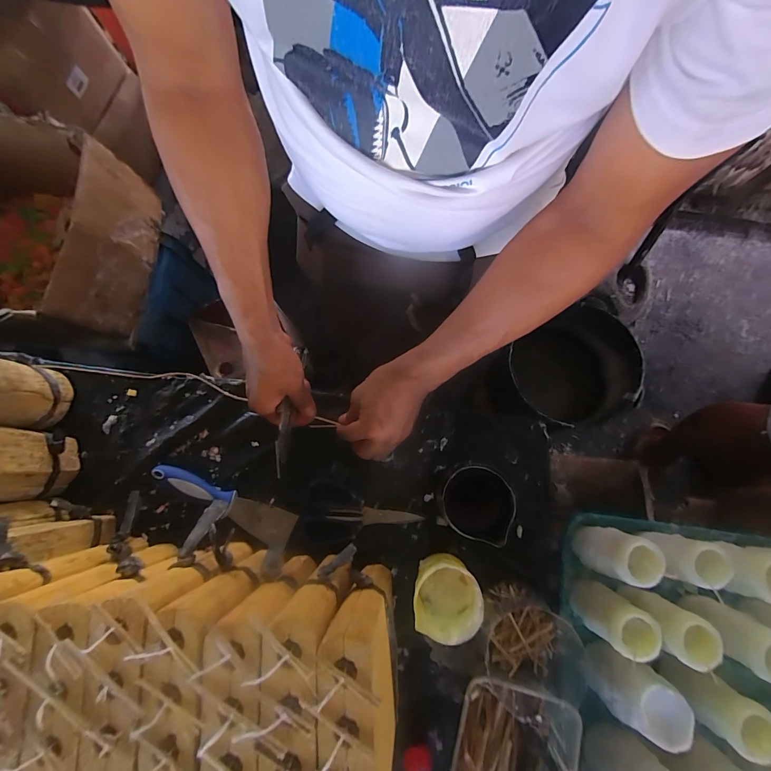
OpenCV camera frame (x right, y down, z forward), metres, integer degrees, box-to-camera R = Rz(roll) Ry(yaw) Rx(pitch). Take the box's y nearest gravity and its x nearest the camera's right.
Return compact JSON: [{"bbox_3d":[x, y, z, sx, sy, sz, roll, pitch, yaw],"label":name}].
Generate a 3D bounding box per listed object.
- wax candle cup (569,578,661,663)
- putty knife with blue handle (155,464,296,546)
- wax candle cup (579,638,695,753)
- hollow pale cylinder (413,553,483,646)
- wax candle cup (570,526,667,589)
[{"bbox_3d":[0.277,0.284,0.443,0.045,0.106,0.055,31,80,7],"label":"wax candle cup"},{"bbox_3d":[-0.227,0.167,0.500,0.202,0.023,0.056,21,79,5],"label":"putty knife with blue handle"},{"bbox_3d":[0.292,0.363,0.434,0.079,0.100,0.066,41,82,9],"label":"wax candle cup"},{"bbox_3d":[0.072,0.244,0.430,0.065,0.098,0.073,12,78,3],"label":"hollow pale cylinder"},{"bbox_3d":[0.289,0.210,0.455,0.052,0.099,0.056,12,78,3],"label":"wax candle cup"}]

